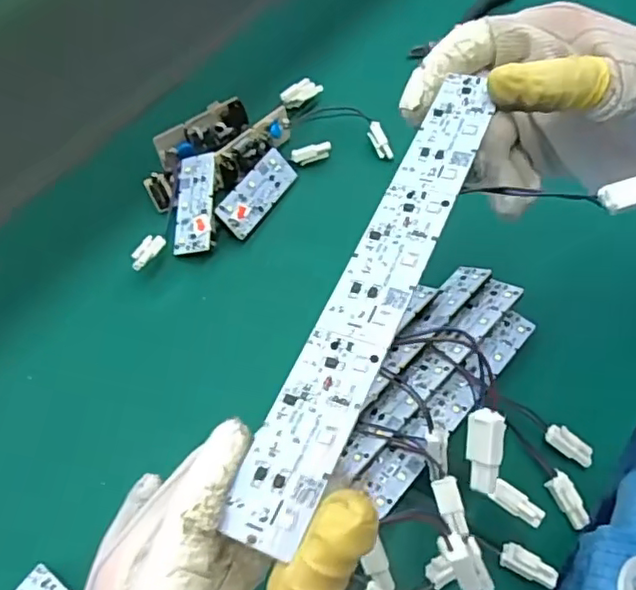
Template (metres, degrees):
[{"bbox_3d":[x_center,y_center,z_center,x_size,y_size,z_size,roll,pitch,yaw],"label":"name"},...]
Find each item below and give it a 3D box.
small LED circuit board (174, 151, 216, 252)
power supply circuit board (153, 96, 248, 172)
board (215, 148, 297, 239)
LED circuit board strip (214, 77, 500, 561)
[{"bbox_3d":[-0.075,-0.057,0.376,0.025,0.004,0.064,-5,72,20],"label":"small LED circuit board"},{"bbox_3d":[-0.073,-0.103,0.392,0.065,0.022,0.019,-37,69,-22],"label":"power supply circuit board"},{"bbox_3d":[-0.038,-0.064,0.385,0.025,0.004,0.063,49,57,-21],"label":"board"},{"bbox_3d":[0.022,-0.010,0.197,0.023,0.006,0.181,23,61,10],"label":"LED circuit board strip"}]

